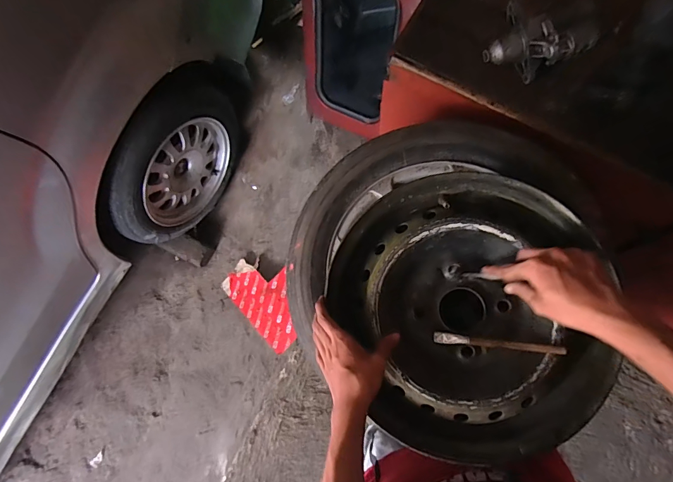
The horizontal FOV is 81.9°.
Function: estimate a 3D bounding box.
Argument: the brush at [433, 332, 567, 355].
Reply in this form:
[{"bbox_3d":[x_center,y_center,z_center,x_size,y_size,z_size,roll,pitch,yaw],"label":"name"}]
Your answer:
[{"bbox_3d":[0.214,0.138,0.520,0.160,0.014,0.015,2,75,21],"label":"brush"}]

